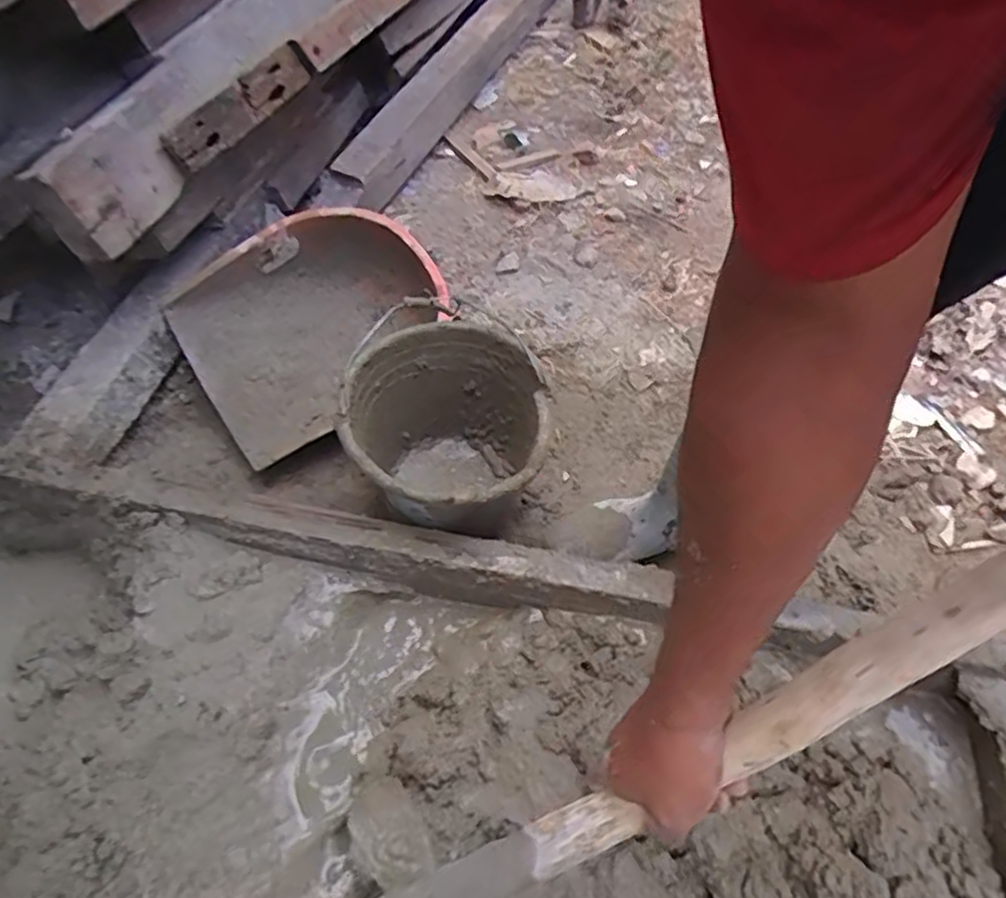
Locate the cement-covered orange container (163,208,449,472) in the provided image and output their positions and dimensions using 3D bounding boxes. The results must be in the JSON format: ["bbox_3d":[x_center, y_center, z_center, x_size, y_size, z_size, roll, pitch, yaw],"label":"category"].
[{"bbox_3d":[-0.314,-0.207,1.181,0.423,0.176,0.377,-35,59,-26],"label":"cement-covered orange container"}]

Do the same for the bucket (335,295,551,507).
[{"bbox_3d":[-0.078,0.004,0.990,0.261,0.223,0.308,-16,52,-13],"label":"bucket"}]

